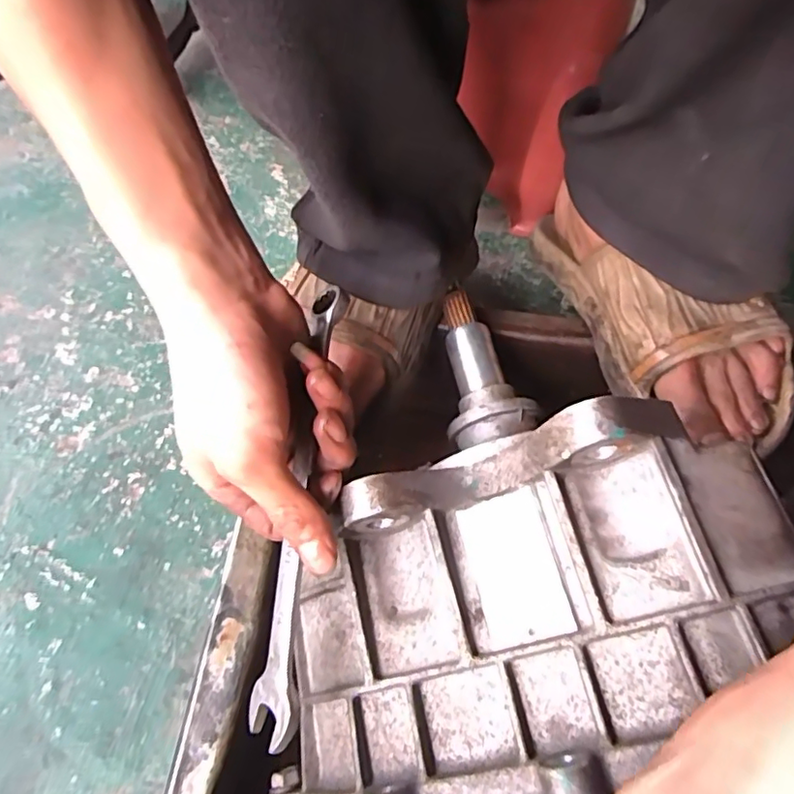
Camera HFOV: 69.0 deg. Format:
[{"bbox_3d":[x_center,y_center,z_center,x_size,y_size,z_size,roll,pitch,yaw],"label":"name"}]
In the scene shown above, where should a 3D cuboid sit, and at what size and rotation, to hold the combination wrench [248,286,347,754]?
[{"bbox_3d":[-0.041,0.042,0.255,0.020,0.013,0.197,5,74,4],"label":"combination wrench"}]

